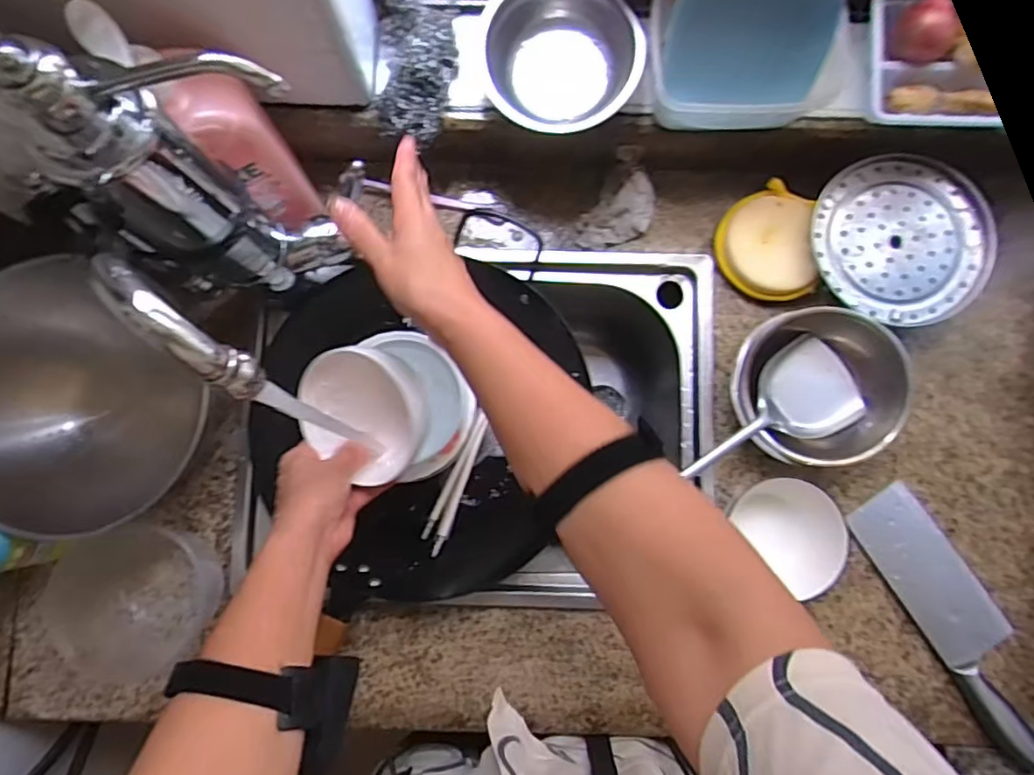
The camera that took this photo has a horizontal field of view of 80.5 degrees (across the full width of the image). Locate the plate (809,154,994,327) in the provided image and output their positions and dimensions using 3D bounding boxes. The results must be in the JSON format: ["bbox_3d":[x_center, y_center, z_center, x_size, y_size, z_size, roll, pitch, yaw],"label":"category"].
[{"bbox_3d":[0.376,-0.148,0.606,0.167,0.024,0.158,0,87,2],"label":"plate"}]

